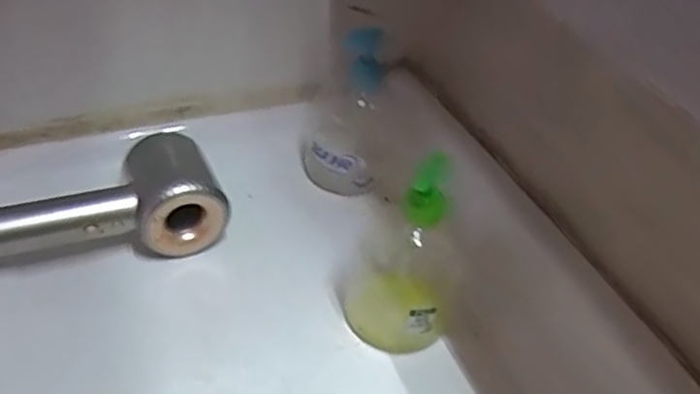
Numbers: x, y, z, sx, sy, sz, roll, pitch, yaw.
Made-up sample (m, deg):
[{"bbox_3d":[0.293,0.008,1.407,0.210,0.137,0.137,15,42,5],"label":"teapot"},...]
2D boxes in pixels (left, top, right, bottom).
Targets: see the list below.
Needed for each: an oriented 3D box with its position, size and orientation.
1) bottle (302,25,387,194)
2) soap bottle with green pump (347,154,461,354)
[{"bbox_3d":[-0.001,-0.081,0.630,0.081,0.158,0.076,4,41,-3],"label":"bottle"},{"bbox_3d":[0.039,0.036,0.501,0.063,0.160,0.078,-29,52,-33],"label":"soap bottle with green pump"}]

